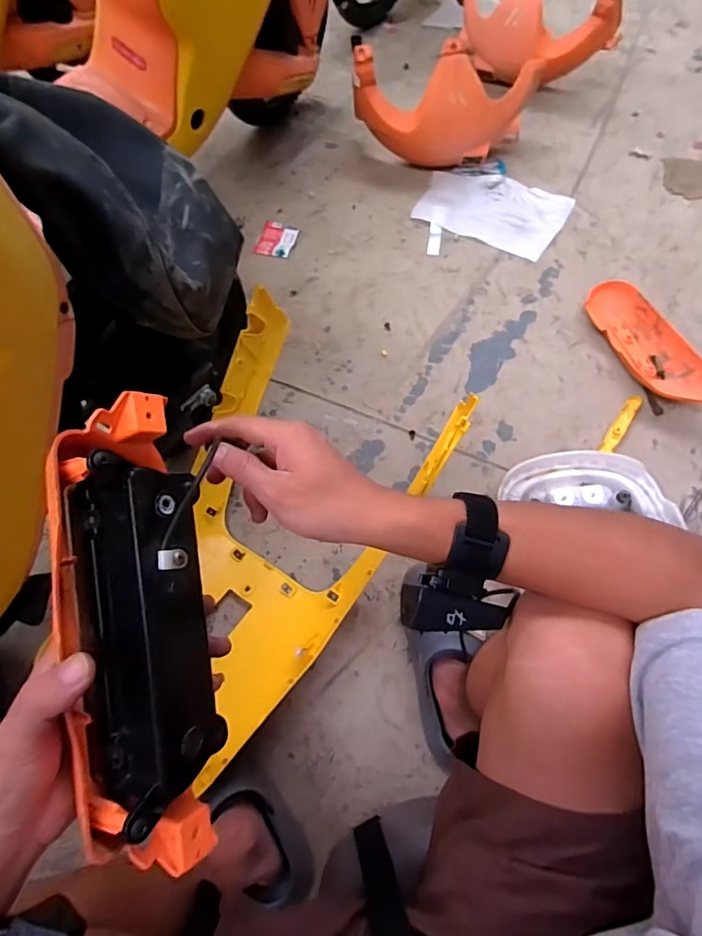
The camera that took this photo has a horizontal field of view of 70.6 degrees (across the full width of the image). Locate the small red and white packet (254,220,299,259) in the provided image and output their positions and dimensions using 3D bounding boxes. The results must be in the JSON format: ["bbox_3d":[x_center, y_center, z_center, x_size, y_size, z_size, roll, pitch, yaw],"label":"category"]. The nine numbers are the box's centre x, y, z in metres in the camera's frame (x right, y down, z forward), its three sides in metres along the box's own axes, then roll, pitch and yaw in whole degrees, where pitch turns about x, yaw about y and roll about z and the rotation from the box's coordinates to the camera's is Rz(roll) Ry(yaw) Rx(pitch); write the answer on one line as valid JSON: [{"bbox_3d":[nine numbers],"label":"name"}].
[{"bbox_3d":[-0.167,-0.521,1.127,0.079,0.015,0.091,15,66,10],"label":"small red and white packet"}]

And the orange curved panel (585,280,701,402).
[{"bbox_3d":[0.550,-0.226,0.912,0.106,0.056,0.325,-20,65,-7],"label":"orange curved panel"}]

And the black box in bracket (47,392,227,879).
[{"bbox_3d":[-0.124,0.090,0.291,0.077,0.079,0.259,-9,83,-1],"label":"black box in bracket"}]

